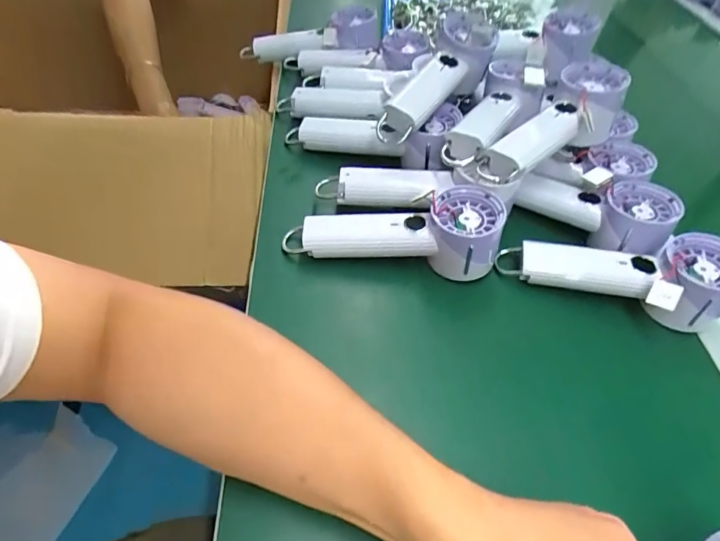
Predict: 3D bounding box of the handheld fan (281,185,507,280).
[{"bbox_3d":[0.027,-0.031,0.388,0.188,0.058,0.064,-1,51,-6],"label":"handheld fan"}]

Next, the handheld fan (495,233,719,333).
[{"bbox_3d":[0.225,0.008,0.391,0.187,0.056,0.065,6,50,15],"label":"handheld fan"}]

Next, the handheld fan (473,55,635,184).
[{"bbox_3d":[0.184,-0.137,0.426,0.193,0.055,0.068,-38,63,-15],"label":"handheld fan"}]

